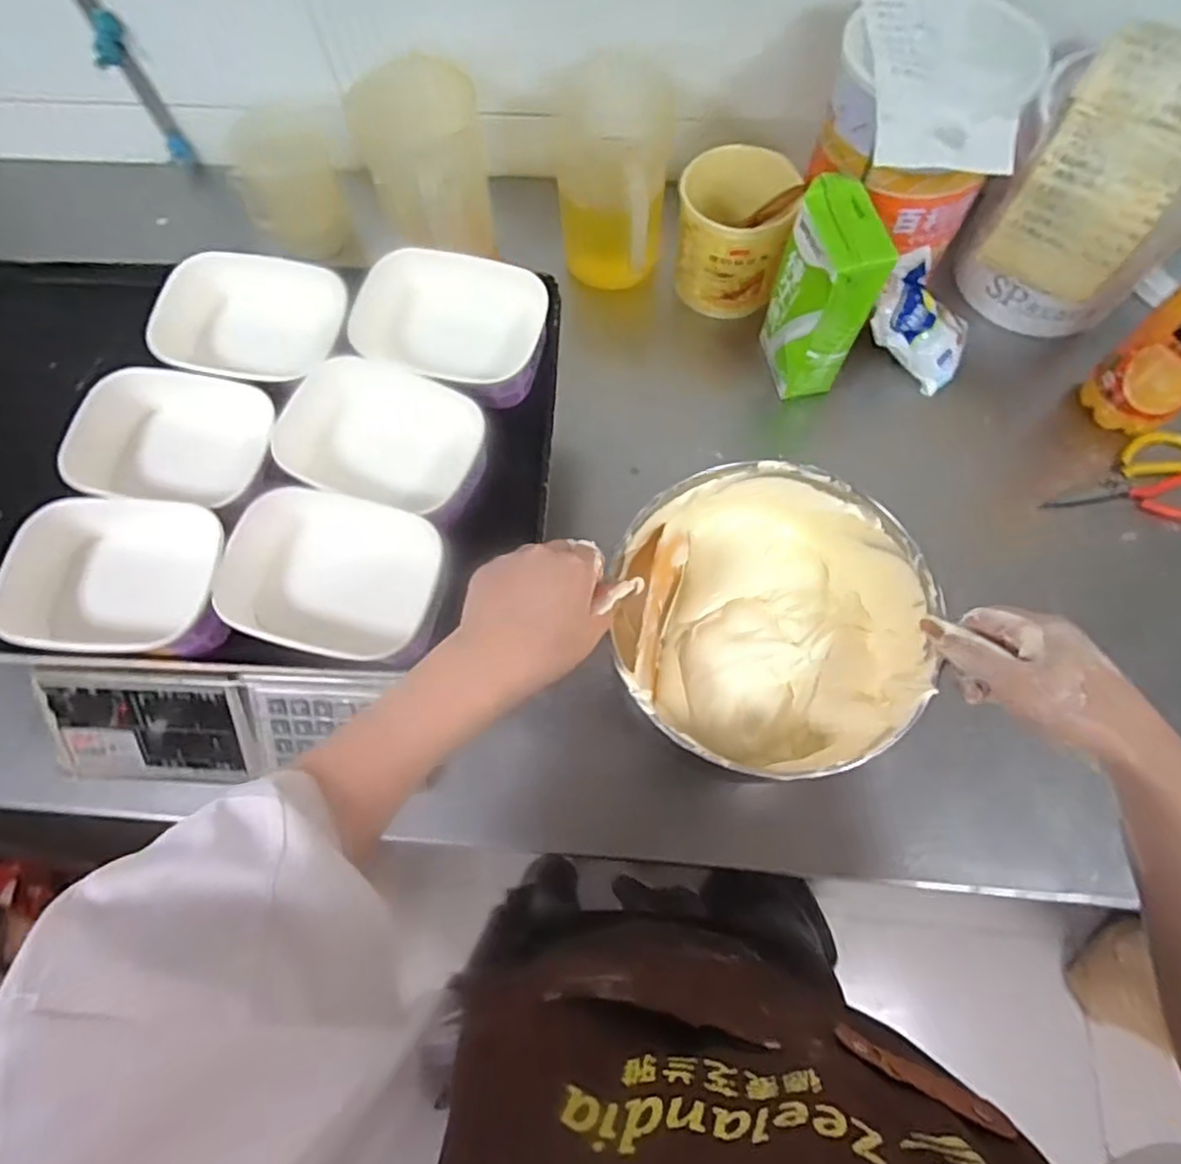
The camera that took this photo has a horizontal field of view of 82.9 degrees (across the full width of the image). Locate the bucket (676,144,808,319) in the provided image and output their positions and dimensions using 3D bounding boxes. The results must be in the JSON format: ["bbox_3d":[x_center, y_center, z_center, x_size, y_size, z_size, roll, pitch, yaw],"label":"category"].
[{"bbox_3d":[0.157,-0.402,0.769,0.115,0.111,0.138,4,70,3],"label":"bucket"}]

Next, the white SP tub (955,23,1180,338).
[{"bbox_3d":[0.517,-0.389,0.693,0.189,0.221,0.189,40,75,14],"label":"white SP tub"}]

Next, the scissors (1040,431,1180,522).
[{"bbox_3d":[0.585,-0.098,0.720,0.176,0.020,0.100,-21,76,2],"label":"scissors"}]

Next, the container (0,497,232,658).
[{"bbox_3d":[-0.366,0.000,0.545,0.166,0.083,0.131,2,70,2],"label":"container"}]

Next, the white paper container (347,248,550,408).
[{"bbox_3d":[-0.123,-0.224,0.601,0.183,0.055,0.130,9,70,5],"label":"white paper container"}]

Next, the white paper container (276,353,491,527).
[{"bbox_3d":[-0.174,-0.123,0.573,0.169,0.053,0.105,18,71,8],"label":"white paper container"}]

